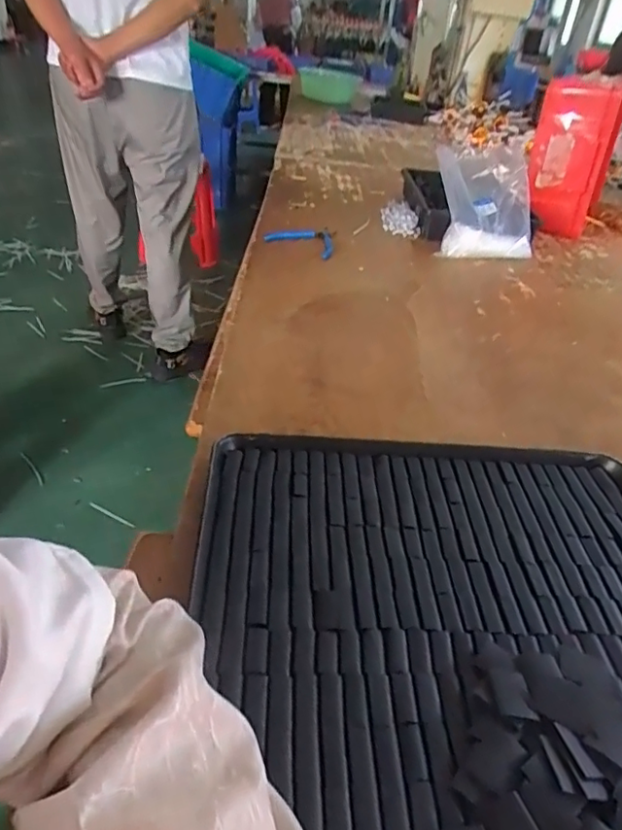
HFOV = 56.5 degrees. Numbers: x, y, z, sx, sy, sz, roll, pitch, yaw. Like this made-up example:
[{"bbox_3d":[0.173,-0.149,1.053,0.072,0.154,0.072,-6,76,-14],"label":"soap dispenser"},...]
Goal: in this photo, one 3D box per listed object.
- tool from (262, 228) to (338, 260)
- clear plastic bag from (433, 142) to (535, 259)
[{"bbox_3d":[-0.022,-0.329,1.088,0.130,0.014,0.121,8,34,2],"label":"tool"},{"bbox_3d":[0.342,-0.413,1.131,0.198,0.172,0.159,2,34,-6],"label":"clear plastic bag"}]

